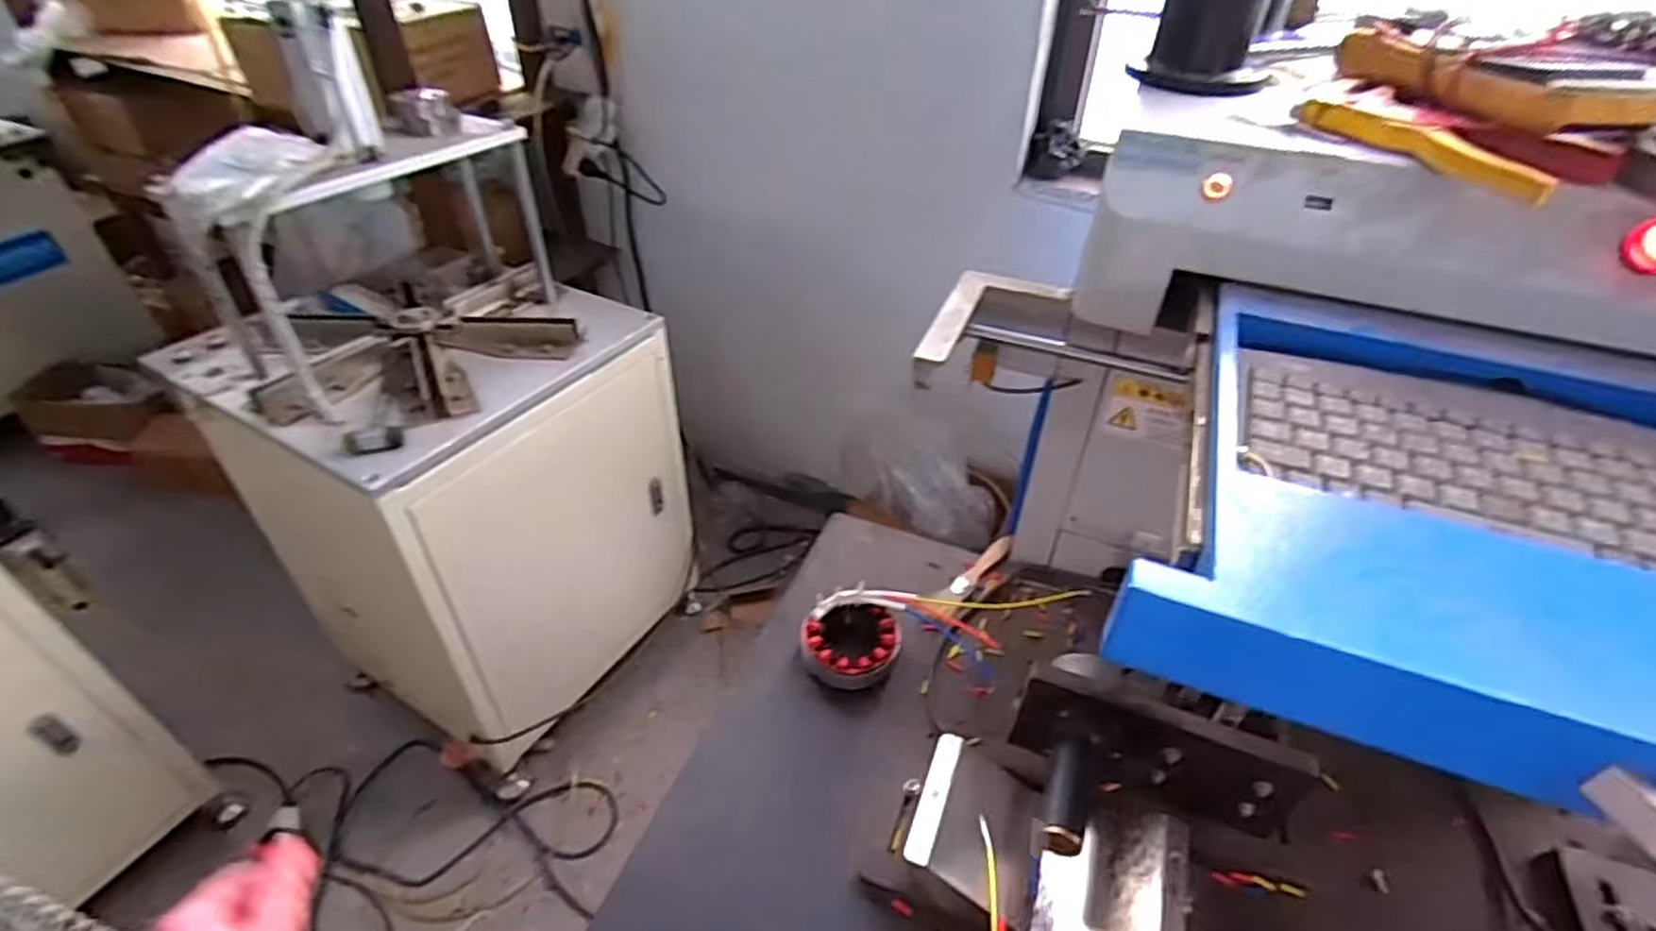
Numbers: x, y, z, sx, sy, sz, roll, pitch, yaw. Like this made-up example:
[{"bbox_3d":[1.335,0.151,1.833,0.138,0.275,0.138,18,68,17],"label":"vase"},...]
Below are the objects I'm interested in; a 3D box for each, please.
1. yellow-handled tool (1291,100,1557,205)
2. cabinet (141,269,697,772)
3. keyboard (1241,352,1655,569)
[{"bbox_3d":[0.364,-0.195,0.468,0.025,0.021,0.156,-18,44,-22],"label":"yellow-handled tool"},{"bbox_3d":[-0.663,0.044,1.415,0.580,0.686,0.535,21,44,22],"label":"cabinet"},{"bbox_3d":[0.374,0.003,0.396,0.289,0.014,0.114,16,42,18],"label":"keyboard"}]

